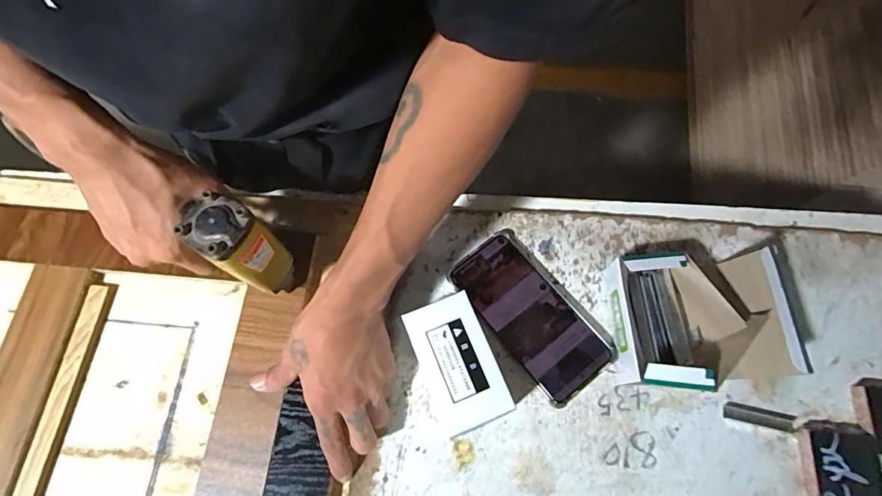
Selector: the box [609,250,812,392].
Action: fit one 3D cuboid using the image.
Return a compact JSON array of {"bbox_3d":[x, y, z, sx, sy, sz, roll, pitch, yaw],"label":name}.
[{"bbox_3d":[0.225,0.062,0.401,0.134,0.065,0.112,-6,70,0],"label":"box"}]

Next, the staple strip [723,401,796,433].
[{"bbox_3d":[0.282,0.149,0.400,0.057,0.004,0.015,12,71,7],"label":"staple strip"}]

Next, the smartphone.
[{"bbox_3d":[0.085,0.061,0.434,0.082,0.016,0.163,-37,73,-10],"label":"smartphone"}]

